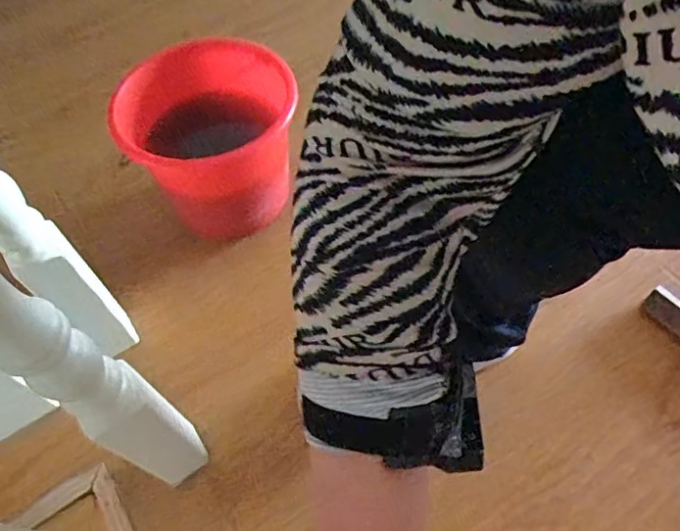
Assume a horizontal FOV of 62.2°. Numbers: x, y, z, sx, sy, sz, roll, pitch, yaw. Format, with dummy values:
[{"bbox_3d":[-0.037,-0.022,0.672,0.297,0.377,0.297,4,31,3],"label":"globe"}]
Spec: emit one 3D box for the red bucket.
[{"bbox_3d":[-0.155,-0.151,0.735,0.211,0.202,0.202,-1,58,2],"label":"red bucket"}]

